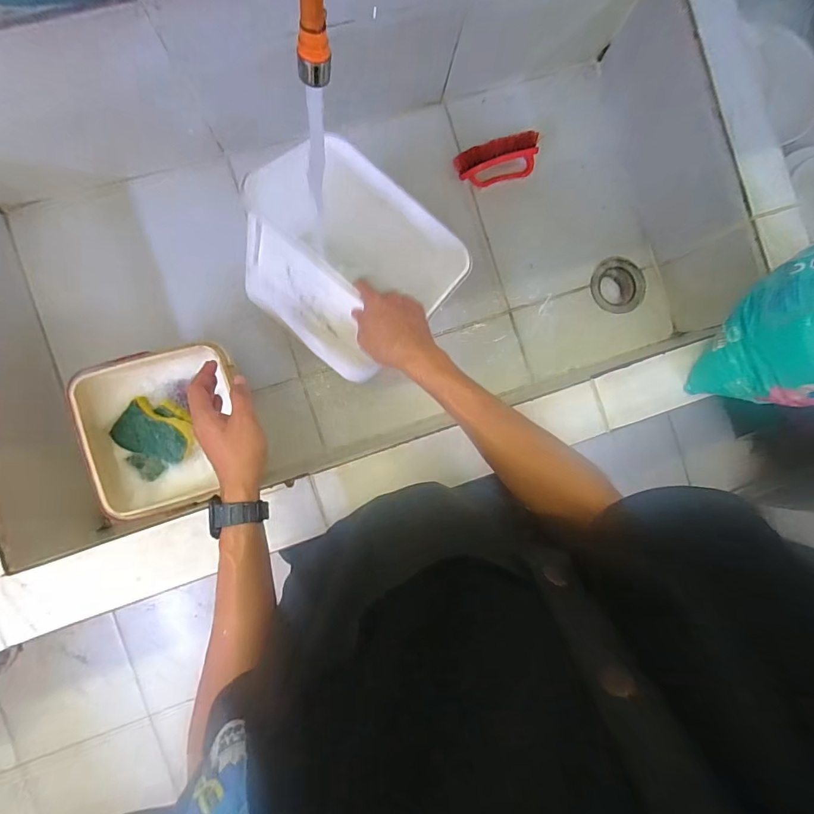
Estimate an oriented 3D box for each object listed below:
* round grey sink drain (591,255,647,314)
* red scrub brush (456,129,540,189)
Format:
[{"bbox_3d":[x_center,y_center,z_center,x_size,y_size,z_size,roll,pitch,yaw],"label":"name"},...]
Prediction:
[{"bbox_3d":[0.406,-0.235,0.837,0.096,0.050,0.104,0,90,-6],"label":"round grey sink drain"},{"bbox_3d":[0.160,-0.437,0.755,0.139,0.044,0.061,-17,92,-6],"label":"red scrub brush"}]

